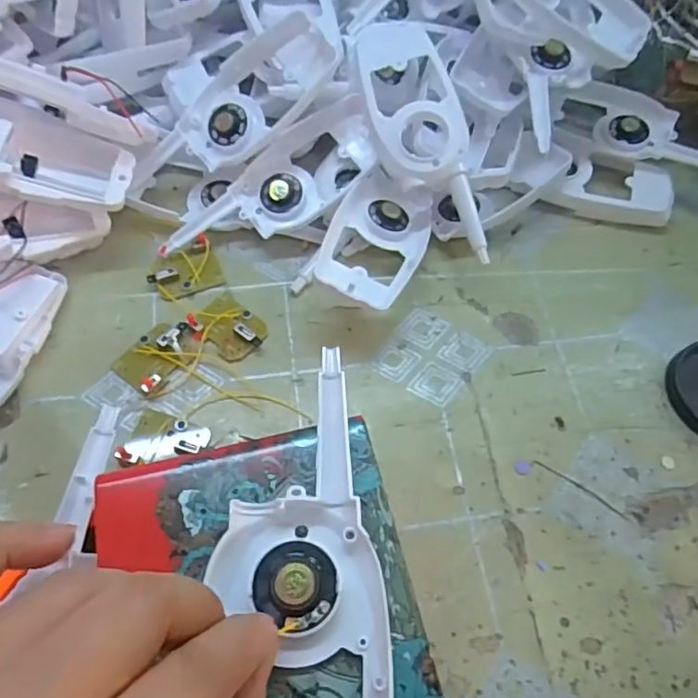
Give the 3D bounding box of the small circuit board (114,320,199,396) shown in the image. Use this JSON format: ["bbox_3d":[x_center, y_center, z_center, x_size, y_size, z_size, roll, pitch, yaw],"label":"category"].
[{"bbox_3d":[-0.114,0.003,0.343,0.035,0.007,0.045,39,67,16],"label":"small circuit board"}]

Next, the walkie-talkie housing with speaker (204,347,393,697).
[{"bbox_3d":[-0.015,0.081,0.191,0.056,0.015,0.165,2,65,-2],"label":"walkie-talkie housing with speaker"}]

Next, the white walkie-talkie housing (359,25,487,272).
[{"bbox_3d":[0.047,-0.136,0.364,0.055,0.023,0.171,-18,82,-12],"label":"white walkie-talkie housing"}]

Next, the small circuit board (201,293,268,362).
[{"bbox_3d":[-0.073,-0.014,0.355,0.043,0.007,0.033,36,66,15],"label":"small circuit board"}]

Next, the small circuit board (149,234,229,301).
[{"bbox_3d":[-0.105,-0.051,0.372,0.044,0.009,0.034,-24,66,-15],"label":"small circuit board"}]

